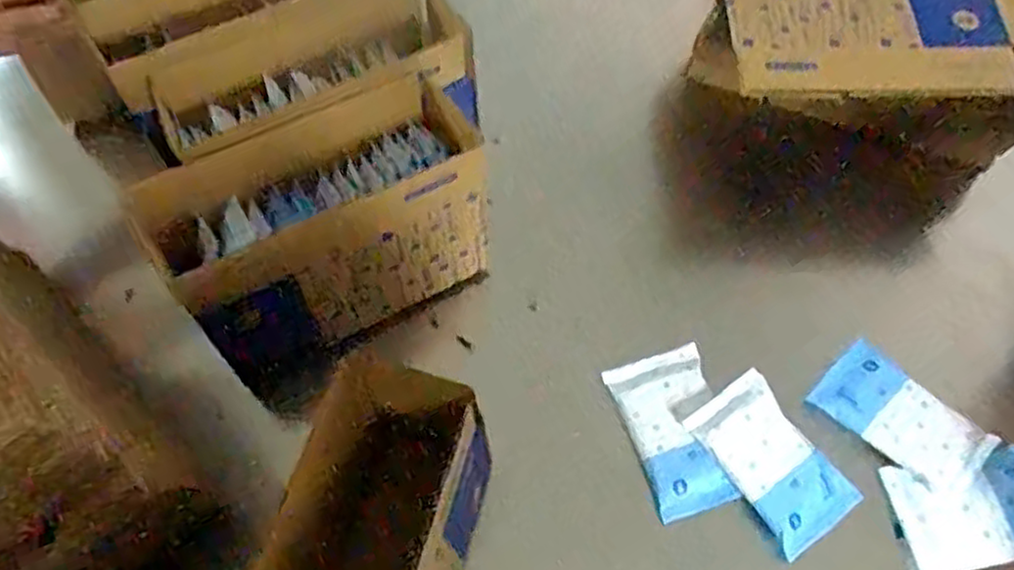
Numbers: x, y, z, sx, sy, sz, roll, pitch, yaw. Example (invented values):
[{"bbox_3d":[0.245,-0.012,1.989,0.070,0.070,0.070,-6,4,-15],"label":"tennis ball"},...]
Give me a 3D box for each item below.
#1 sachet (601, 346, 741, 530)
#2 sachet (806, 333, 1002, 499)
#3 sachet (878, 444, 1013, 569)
[{"bbox_3d":[0.146,0.122,0.622,0.083,0.016,0.136,-16,63,-9],"label":"sachet"},{"bbox_3d":[0.343,0.115,0.634,0.083,0.011,0.136,-39,69,-19],"label":"sachet"},{"bbox_3d":[0.391,0.188,0.613,0.148,0.035,0.090,-10,63,-6],"label":"sachet"}]

